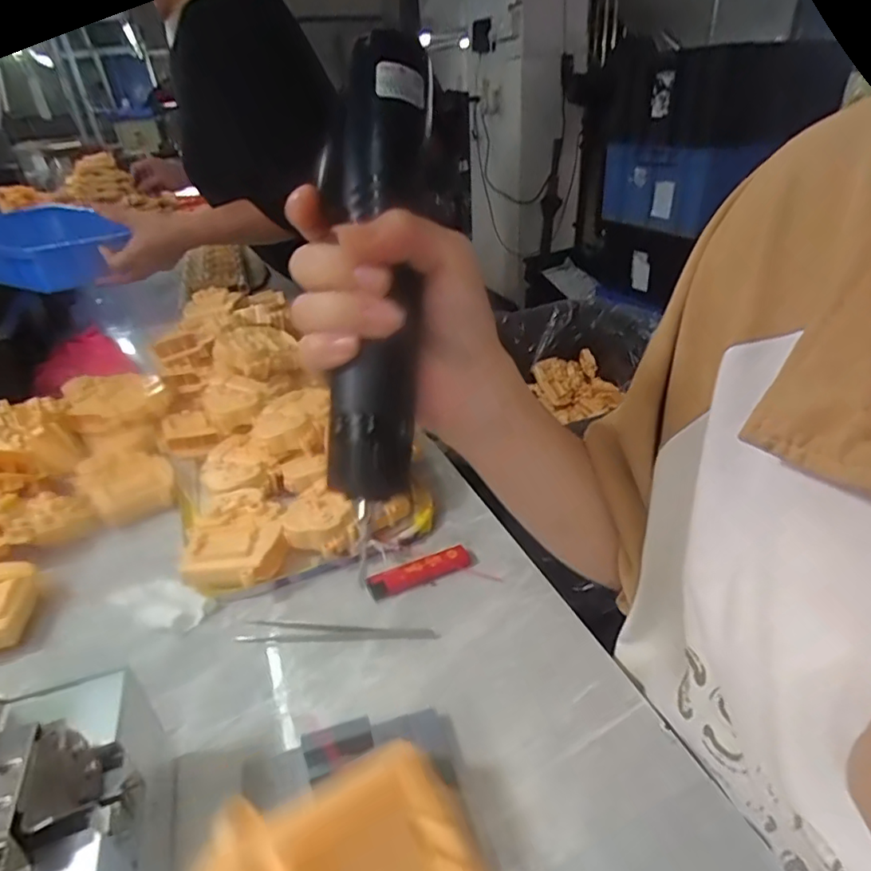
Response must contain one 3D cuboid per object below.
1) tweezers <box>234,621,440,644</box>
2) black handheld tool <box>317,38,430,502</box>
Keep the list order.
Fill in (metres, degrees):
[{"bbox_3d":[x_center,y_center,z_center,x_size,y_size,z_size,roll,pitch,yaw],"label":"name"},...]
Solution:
[{"bbox_3d":[-0.068,0.136,0.381,0.134,0.005,0.017,1,31,7],"label":"tweezers"},{"bbox_3d":[-0.023,-0.072,0.233,0.041,0.193,0.039,-1,-10,1],"label":"black handheld tool"}]

